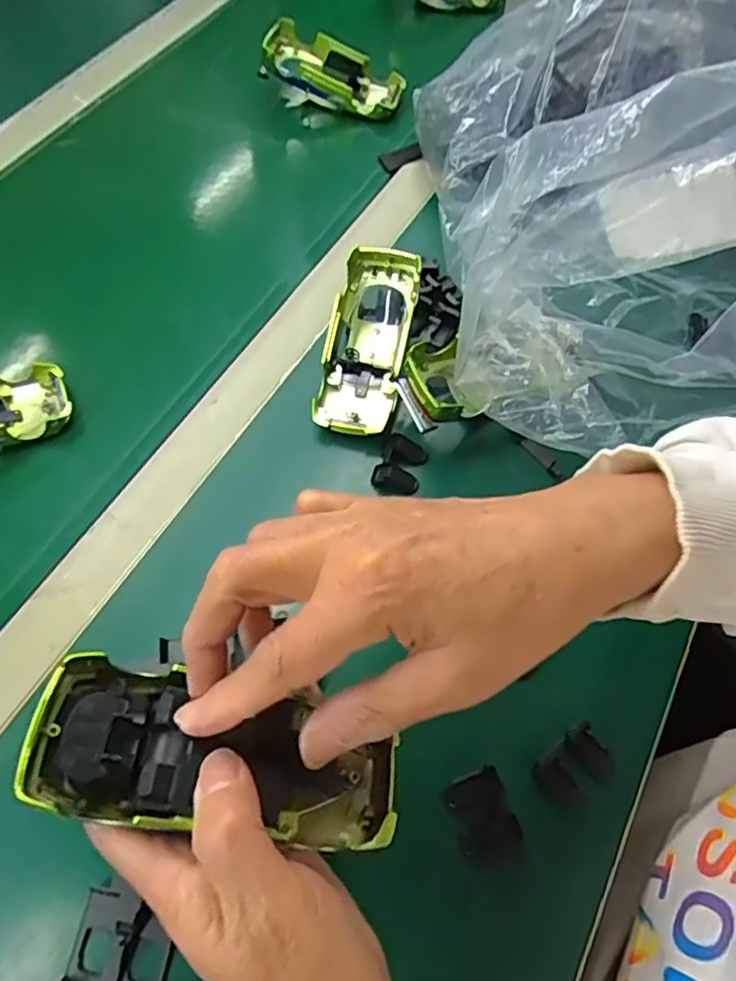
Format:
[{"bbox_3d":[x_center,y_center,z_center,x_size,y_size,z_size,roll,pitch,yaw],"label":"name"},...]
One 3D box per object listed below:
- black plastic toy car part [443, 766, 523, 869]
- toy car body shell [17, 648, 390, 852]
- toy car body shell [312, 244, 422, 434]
[{"bbox_3d":[0.057,0.160,0.302,0.030,0.004,0.040,-19,63,-10],"label":"black plastic toy car part"},{"bbox_3d":[-0.054,0.101,0.230,0.130,0.027,0.051,22,61,-14],"label":"toy car body shell"},{"bbox_3d":[0.001,-0.099,0.429,0.052,0.039,0.129,11,74,6],"label":"toy car body shell"}]

